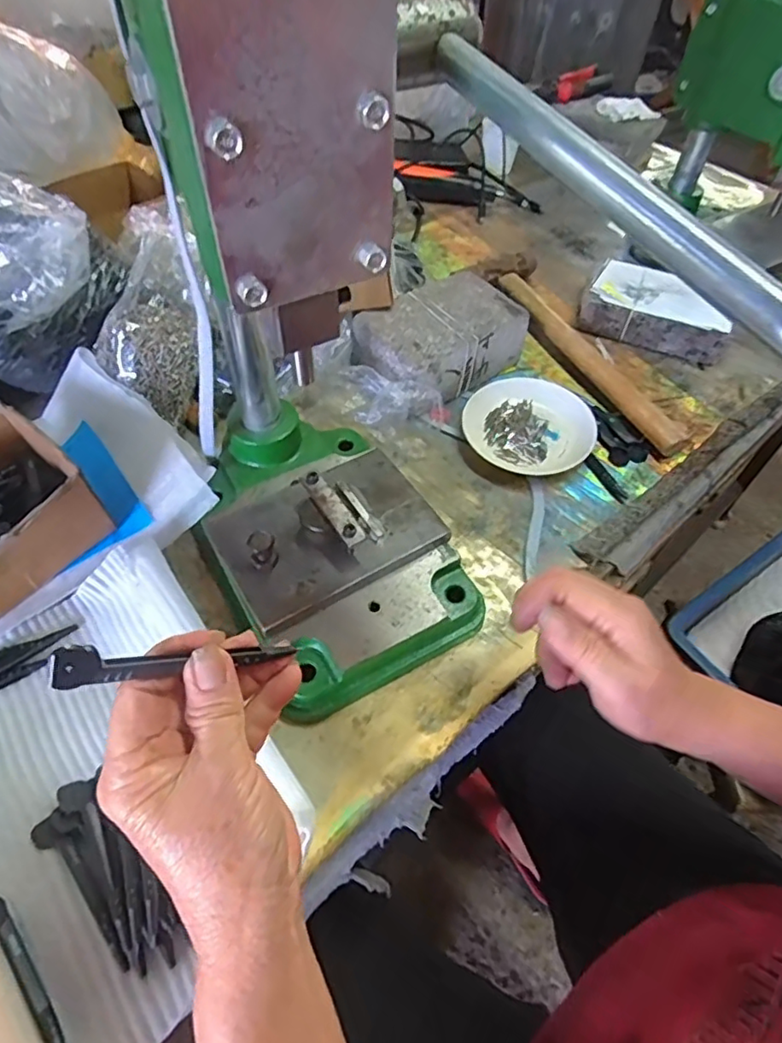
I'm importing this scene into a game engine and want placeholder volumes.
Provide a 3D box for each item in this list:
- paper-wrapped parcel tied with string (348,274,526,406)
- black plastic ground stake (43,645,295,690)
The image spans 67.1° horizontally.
[{"bbox_3d":[0.050,-0.184,0.592,0.155,0.060,0.105,-35,62,-25],"label":"paper-wrapped parcel tied with string"},{"bbox_3d":[-0.084,0.054,0.242,0.098,0.017,0.004,0,20,-36],"label":"black plastic ground stake"}]

